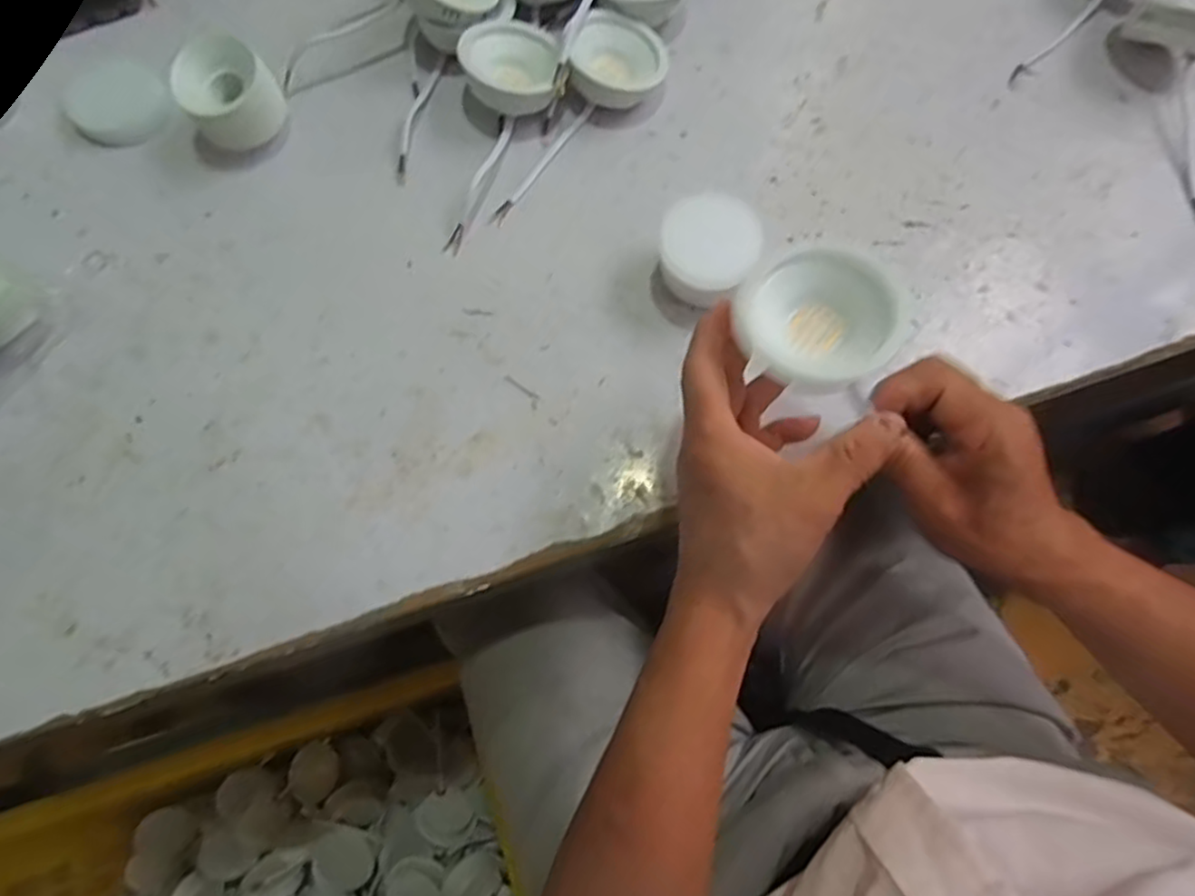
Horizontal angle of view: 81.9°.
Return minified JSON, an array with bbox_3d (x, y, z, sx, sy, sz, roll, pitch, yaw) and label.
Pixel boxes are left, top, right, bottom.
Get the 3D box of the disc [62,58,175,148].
[{"bbox_3d":[-0.329,-0.237,0.473,0.061,0.013,0.061,0,74,0],"label":"disc"}]

